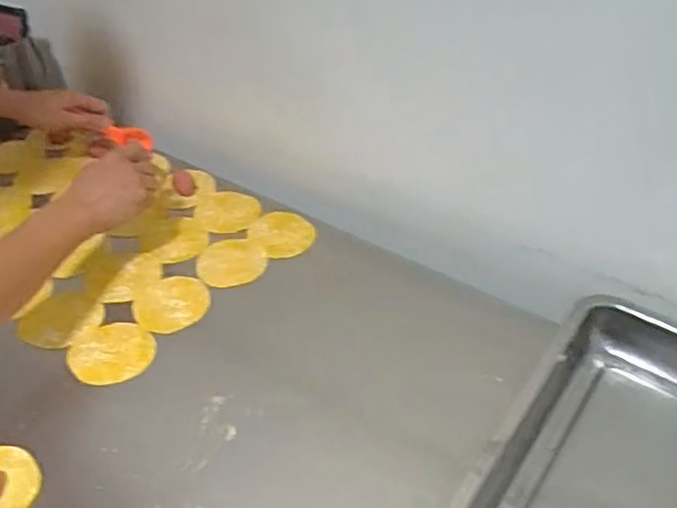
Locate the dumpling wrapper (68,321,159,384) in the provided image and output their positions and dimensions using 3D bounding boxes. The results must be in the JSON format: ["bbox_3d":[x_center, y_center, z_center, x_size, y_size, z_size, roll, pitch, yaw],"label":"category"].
[{"bbox_3d":[-0.231,0.101,0.686,0.084,0.005,0.076,3,40,3],"label":"dumpling wrapper"}]

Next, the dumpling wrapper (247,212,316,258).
[{"bbox_3d":[-0.068,-0.026,0.830,0.074,0.005,0.080,0,40,0],"label":"dumpling wrapper"}]

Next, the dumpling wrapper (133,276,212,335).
[{"bbox_3d":[-0.184,0.054,0.740,0.079,0.004,0.082,-5,40,-6],"label":"dumpling wrapper"}]

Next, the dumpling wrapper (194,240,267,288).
[{"bbox_3d":[-0.126,0.009,0.794,0.080,0.006,0.077,-5,42,-6],"label":"dumpling wrapper"}]

